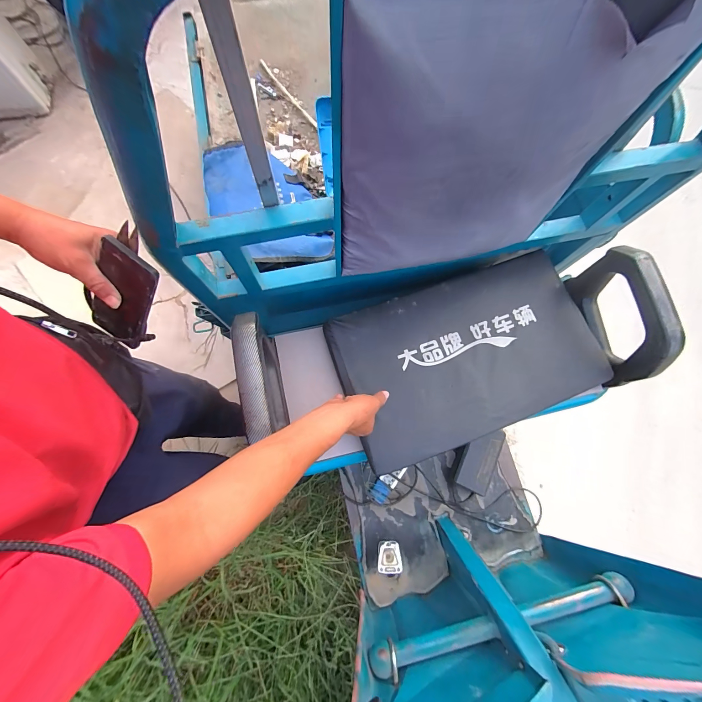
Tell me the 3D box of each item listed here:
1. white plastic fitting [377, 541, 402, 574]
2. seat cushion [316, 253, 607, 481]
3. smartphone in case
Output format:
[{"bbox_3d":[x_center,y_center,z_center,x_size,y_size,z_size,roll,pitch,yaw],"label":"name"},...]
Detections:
[{"bbox_3d":[0.112,0.604,0.877,0.068,0.026,0.079,0,51,3],"label":"white plastic fitting"},{"bbox_3d":[0.273,0.005,0.690,0.595,0.057,0.346,-20,73,-7],"label":"seat cushion"},{"bbox_3d":[-0.322,-0.073,0.423,0.076,0.163,0.008,38,34,-9],"label":"smartphone in case"}]

